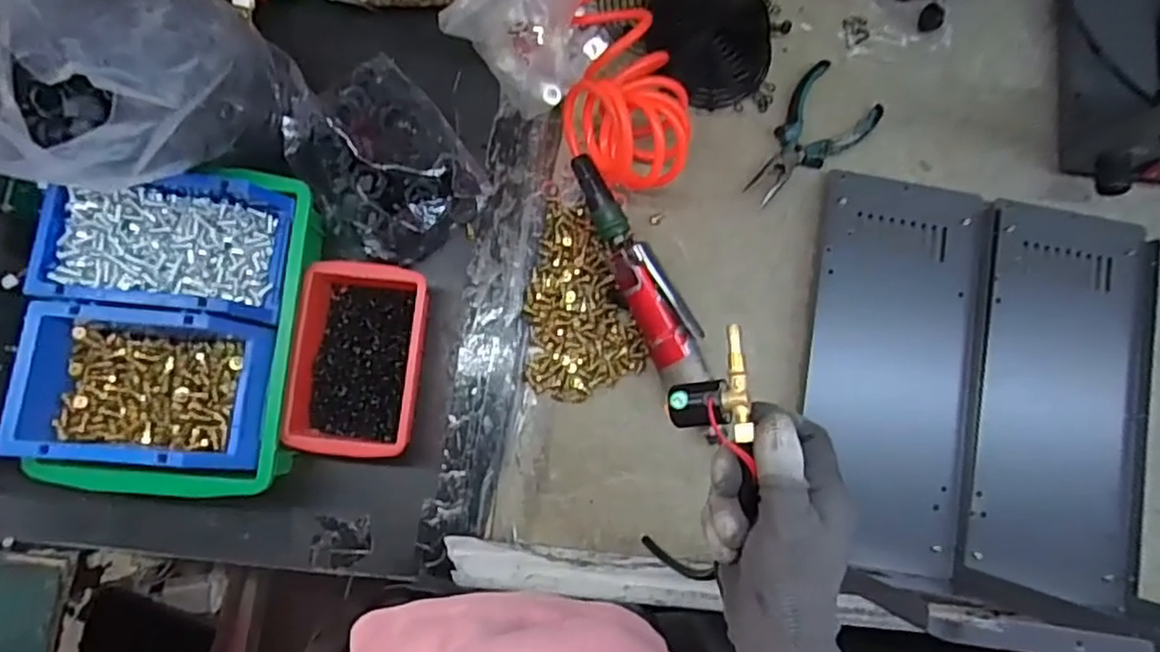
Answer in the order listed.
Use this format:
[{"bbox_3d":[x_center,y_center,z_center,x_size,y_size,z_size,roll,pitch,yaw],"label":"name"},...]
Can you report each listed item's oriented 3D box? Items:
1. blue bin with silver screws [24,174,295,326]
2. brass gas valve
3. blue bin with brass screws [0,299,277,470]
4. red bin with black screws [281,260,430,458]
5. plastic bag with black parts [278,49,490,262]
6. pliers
[{"bbox_3d":[-0.303,-0.061,0.506,0.160,0.050,0.104,5,82,-3],"label":"blue bin with silver screws"},{"bbox_3d":[0.072,0.033,0.375,0.042,0.022,0.068,7,82,-4],"label":"brass gas valve"},{"bbox_3d":[-0.309,0.044,0.491,0.151,0.058,0.109,5,82,-3],"label":"blue bin with brass screws"},{"bbox_3d":[-0.180,0.028,0.571,0.098,0.055,0.154,5,82,-4],"label":"red bin with black screws"},{"bbox_3d":[-0.172,-0.141,0.590,0.136,0.052,0.163,-40,87,-8],"label":"plastic bag with black parts"},{"bbox_3d":[0.216,-0.180,0.649,0.080,0.018,0.154,42,82,2],"label":"pliers"}]

